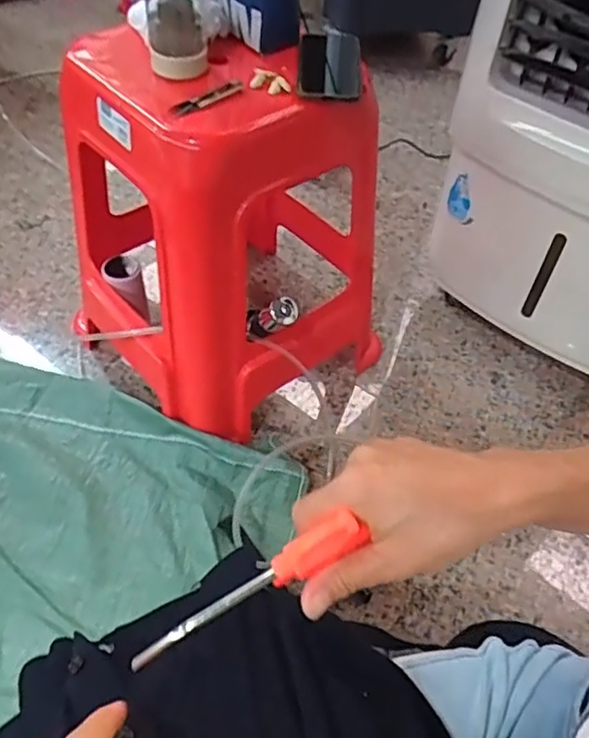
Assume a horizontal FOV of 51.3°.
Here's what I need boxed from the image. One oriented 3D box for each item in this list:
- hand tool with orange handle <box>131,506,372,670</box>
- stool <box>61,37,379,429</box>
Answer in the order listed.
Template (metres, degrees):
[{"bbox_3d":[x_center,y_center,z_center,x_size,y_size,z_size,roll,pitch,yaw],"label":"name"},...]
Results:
[{"bbox_3d":[-0.025,0.122,0.340,0.140,0.023,0.020,-32,56,3],"label":"hand tool with orange handle"},{"bbox_3d":[-0.082,-0.215,0.916,0.408,0.469,0.408,37,56,23],"label":"stool"}]

